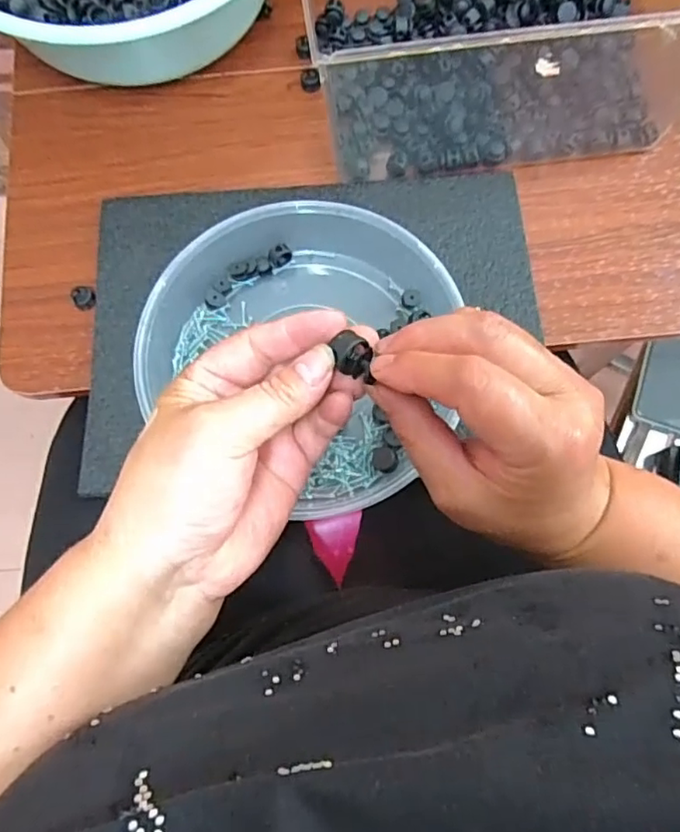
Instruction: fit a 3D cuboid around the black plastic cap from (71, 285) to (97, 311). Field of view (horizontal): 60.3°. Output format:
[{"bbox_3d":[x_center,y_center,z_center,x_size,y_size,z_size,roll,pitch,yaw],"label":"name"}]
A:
[{"bbox_3d":[-0.205,-0.094,0.468,0.021,0.006,0.018,42,82,10],"label":"black plastic cap"}]

